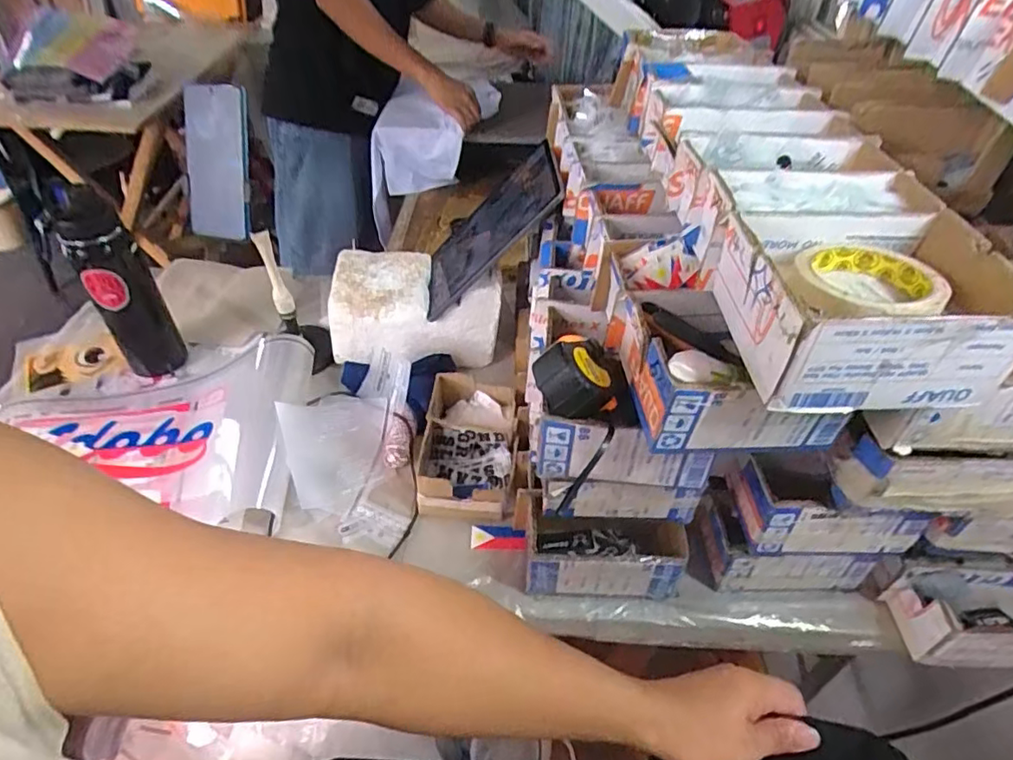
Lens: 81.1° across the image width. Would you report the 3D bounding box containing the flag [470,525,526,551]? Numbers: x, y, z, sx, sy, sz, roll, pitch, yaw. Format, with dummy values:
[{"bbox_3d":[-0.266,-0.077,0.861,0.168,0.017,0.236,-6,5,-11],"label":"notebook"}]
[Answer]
[{"bbox_3d":[-0.010,0.180,0.676,0.062,0.008,0.029,3,54,3],"label":"flag"}]

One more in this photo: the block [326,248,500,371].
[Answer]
[{"bbox_3d":[-0.142,-0.107,0.874,0.232,0.120,0.164,-8,44,-10],"label":"block"}]

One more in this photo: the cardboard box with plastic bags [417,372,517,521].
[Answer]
[{"bbox_3d":[-0.045,0.079,0.740,0.115,0.052,0.193,3,43,2],"label":"cardboard box with plastic bags"}]

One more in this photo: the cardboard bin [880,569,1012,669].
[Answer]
[{"bbox_3d":[0.477,0.228,0.563,0.191,0.070,0.070,3,43,1],"label":"cardboard bin"}]

